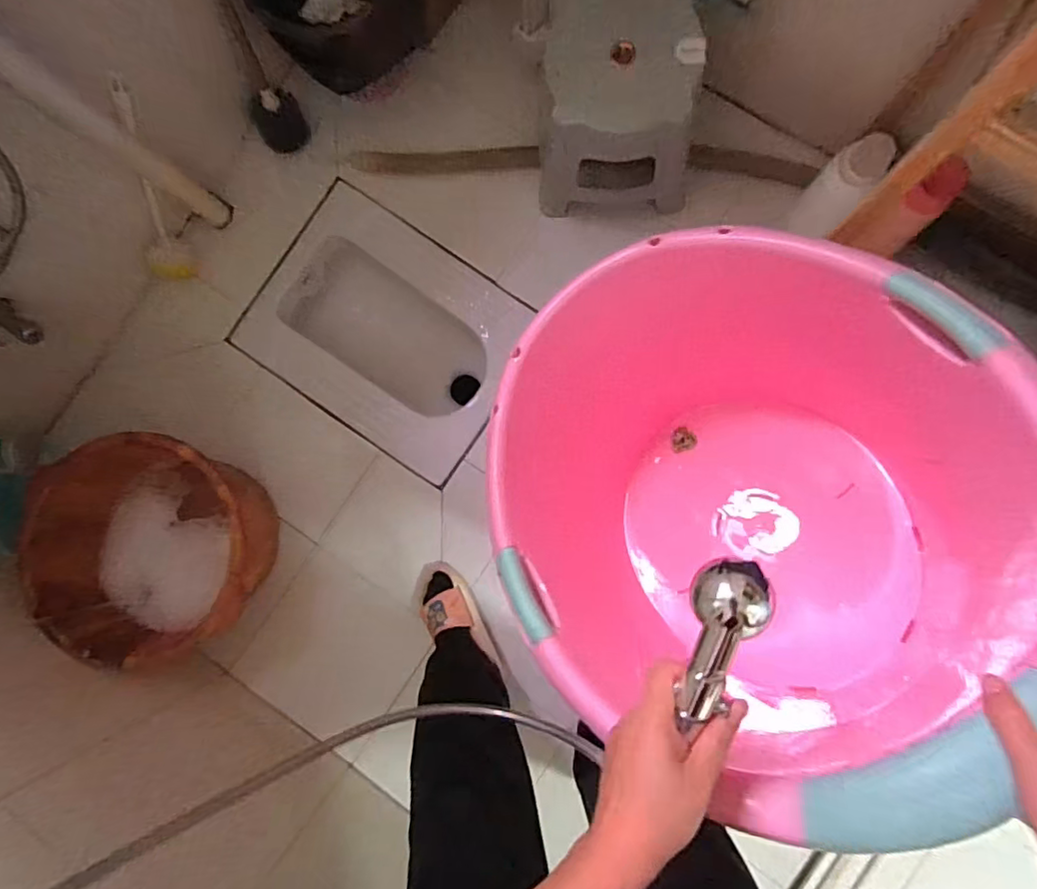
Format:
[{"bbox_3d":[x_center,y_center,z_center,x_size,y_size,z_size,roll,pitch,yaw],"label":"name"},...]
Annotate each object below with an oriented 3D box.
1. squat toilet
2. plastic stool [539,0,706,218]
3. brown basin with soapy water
[{"bbox_3d":[-0.263,-0.230,1.199,0.508,0.174,0.409,34,90,6],"label":"squat toilet"},{"bbox_3d":[0.160,-0.603,0.977,0.297,0.234,0.275,2,87,5],"label":"plastic stool"},{"bbox_3d":[-0.635,0.174,1.007,0.341,0.232,0.363,0,87,5],"label":"brown basin with soapy water"}]

